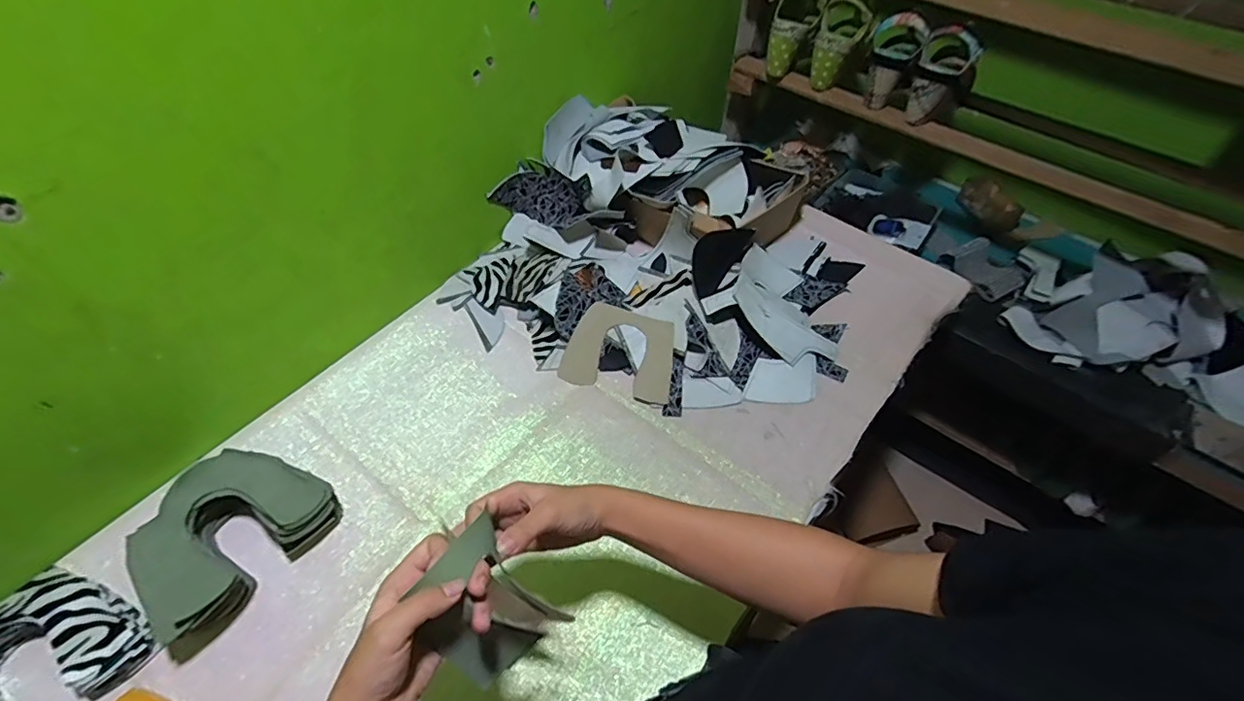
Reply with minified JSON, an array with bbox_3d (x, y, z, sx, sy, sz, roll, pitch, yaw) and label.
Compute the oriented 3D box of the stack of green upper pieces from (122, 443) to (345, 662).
[{"bbox_3d":[-0.415,0.185,0.562,0.157,0.065,0.187,32,59,20],"label":"stack of green upper pieces"}]

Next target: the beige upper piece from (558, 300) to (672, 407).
[{"bbox_3d":[0.000,-0.002,0.734,0.146,0.010,0.123,12,69,8],"label":"beige upper piece"}]

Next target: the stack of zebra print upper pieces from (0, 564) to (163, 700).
[{"bbox_3d":[-0.538,0.285,0.491,0.136,0.051,0.163,33,59,21],"label":"stack of zebra print upper pieces"}]

